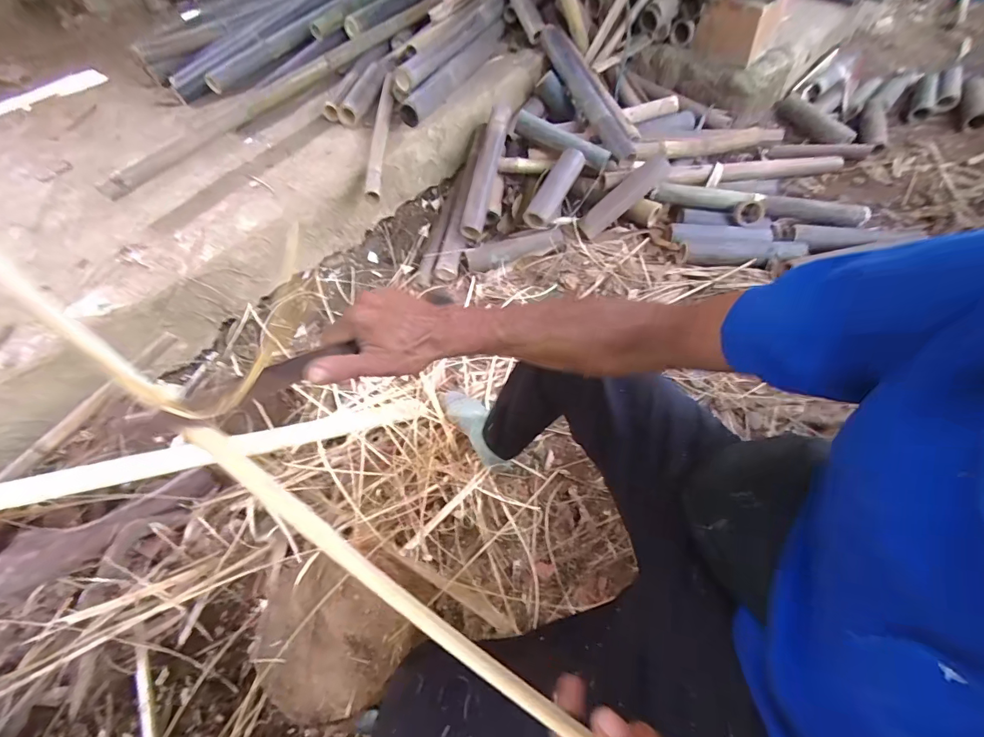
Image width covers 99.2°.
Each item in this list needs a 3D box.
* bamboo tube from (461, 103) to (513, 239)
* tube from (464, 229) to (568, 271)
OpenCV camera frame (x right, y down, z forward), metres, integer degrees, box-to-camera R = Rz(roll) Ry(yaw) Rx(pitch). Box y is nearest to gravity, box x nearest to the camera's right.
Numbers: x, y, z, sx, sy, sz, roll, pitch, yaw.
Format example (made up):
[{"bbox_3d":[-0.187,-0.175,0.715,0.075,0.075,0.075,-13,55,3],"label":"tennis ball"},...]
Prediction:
[{"bbox_3d":[-0.019,-0.679,1.427,0.082,0.085,0.494,10,75,11],"label":"bamboo tube"},{"bbox_3d":[0.080,-0.384,1.378,0.325,0.060,0.084,-11,56,-3],"label":"tube"}]

